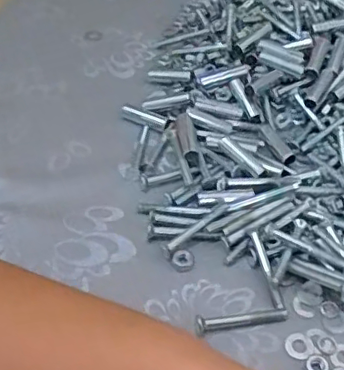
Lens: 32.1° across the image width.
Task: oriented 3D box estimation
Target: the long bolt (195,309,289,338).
[{"bbox_3d":[0.042,0.081,0.358,0.057,0.008,0.011,-9,49,-10],"label":"long bolt"}]

